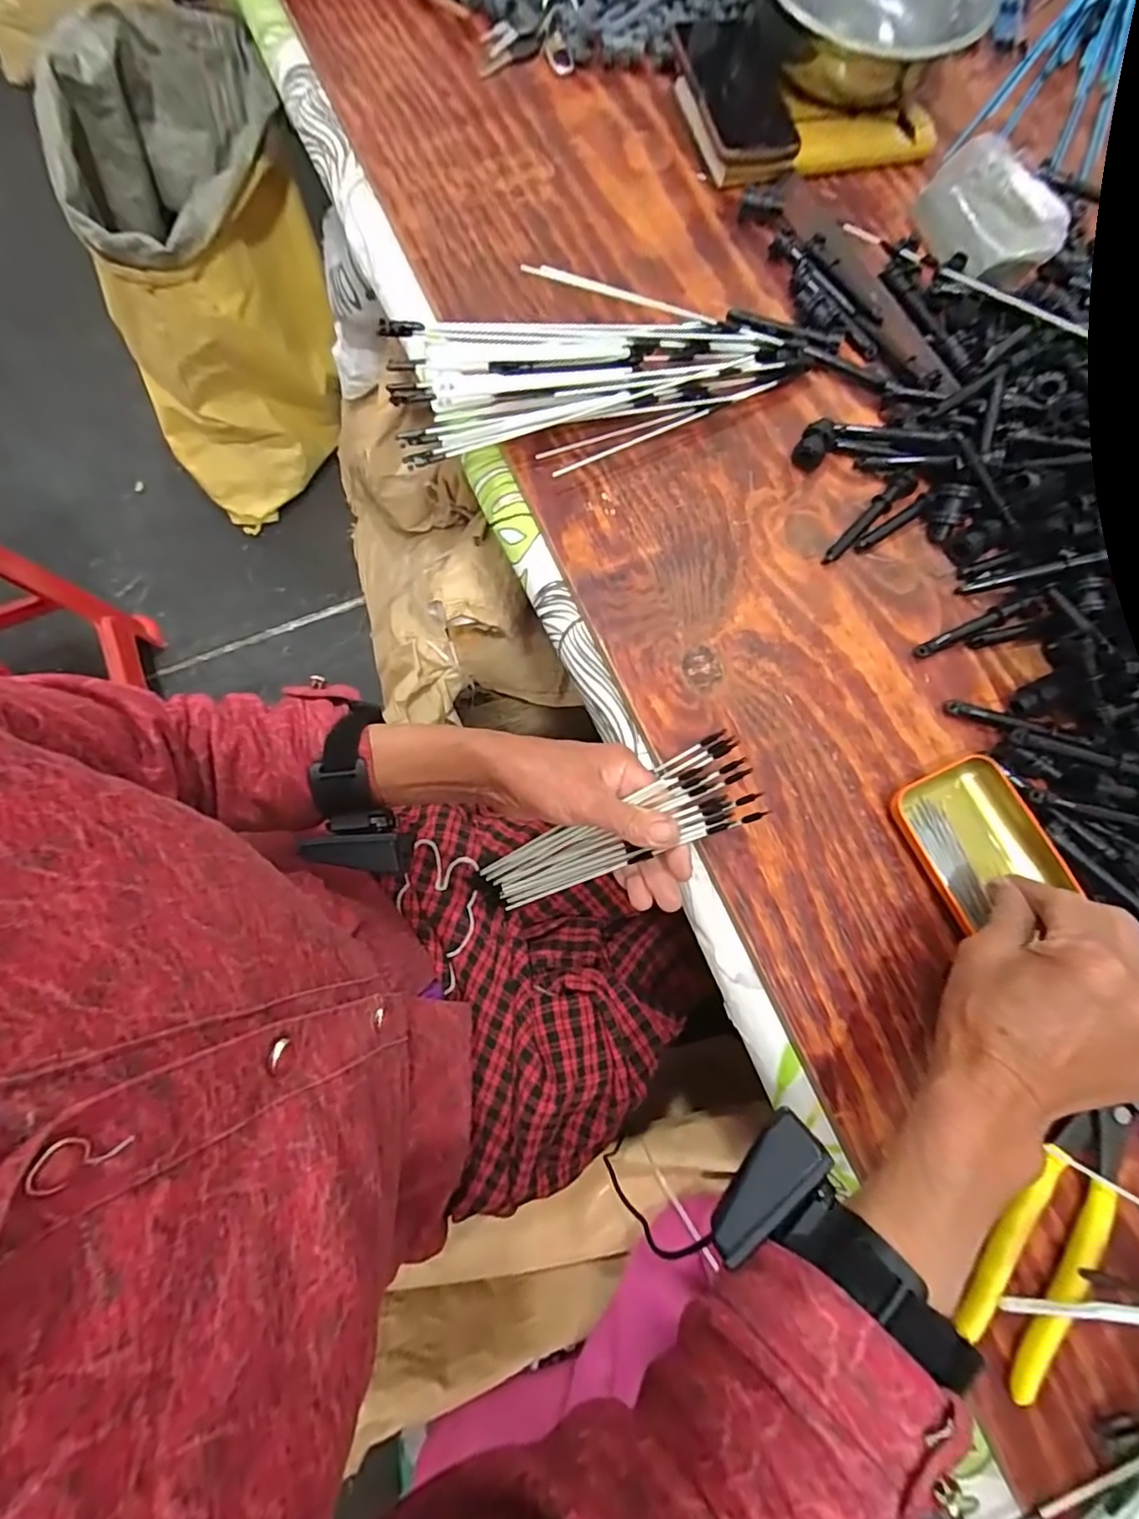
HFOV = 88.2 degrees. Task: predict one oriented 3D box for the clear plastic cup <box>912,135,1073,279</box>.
[{"bbox_3d":[0.353,-0.456,0.496,0.068,0.059,0.119,-19,77,-8],"label":"clear plastic cup"}]

